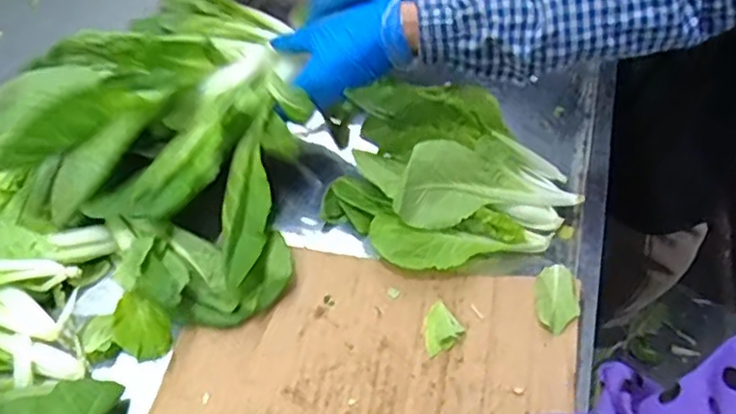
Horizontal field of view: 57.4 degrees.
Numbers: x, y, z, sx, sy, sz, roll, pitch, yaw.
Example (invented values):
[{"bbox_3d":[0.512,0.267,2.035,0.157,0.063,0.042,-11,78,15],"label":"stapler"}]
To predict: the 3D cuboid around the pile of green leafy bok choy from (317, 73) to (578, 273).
[{"bbox_3d":[0.068,-0.024,0.538,0.198,0.087,0.145,9,53,4],"label":"pile of green leafy bok choy"}]

